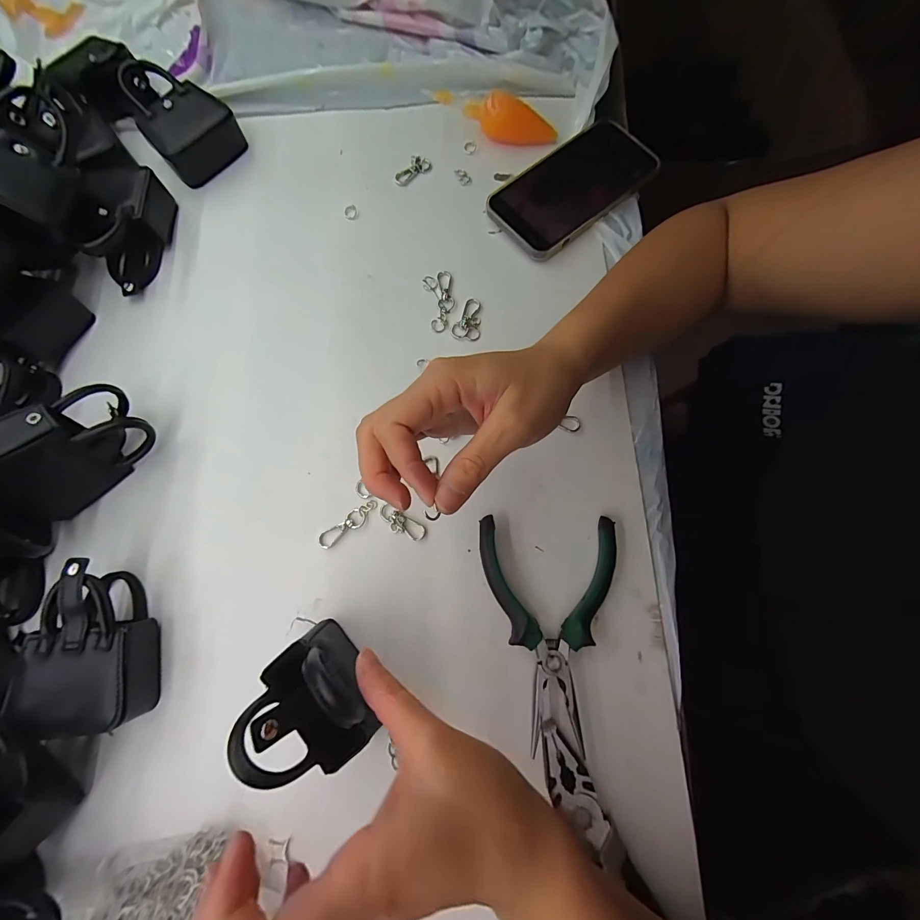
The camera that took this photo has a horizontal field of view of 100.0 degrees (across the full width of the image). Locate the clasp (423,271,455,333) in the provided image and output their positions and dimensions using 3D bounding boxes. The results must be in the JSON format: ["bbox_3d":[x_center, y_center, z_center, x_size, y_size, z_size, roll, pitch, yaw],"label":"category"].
[{"bbox_3d":[-0.017,-0.141,0.344,0.026,0.009,0.057,-8,76,-3],"label":"clasp"}]

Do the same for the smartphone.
[{"bbox_3d":[0.105,-0.255,0.361,0.162,0.013,0.083,-40,80,-10],"label":"smartphone"}]

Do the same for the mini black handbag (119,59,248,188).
[{"bbox_3d":[-0.270,-0.330,0.375,0.076,0.043,0.093,-41,80,-10],"label":"mini black handbag"}]

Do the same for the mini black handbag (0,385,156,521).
[{"bbox_3d":[-0.289,-0.008,0.284,0.099,0.074,0.050,-44,80,-10],"label":"mini black handbag"}]

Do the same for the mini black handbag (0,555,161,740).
[{"bbox_3d":[-0.254,0.126,0.265,0.071,0.044,0.107,-12,76,-3],"label":"mini black handbag"}]

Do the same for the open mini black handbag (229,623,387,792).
[{"bbox_3d":[-0.083,0.138,0.226,0.063,0.096,0.051,42,79,9],"label":"open mini black handbag"}]

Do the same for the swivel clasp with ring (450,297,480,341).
[{"bbox_3d":[0.006,-0.123,0.339,0.025,0.006,0.039,4,76,0],"label":"swivel clasp with ring"}]

